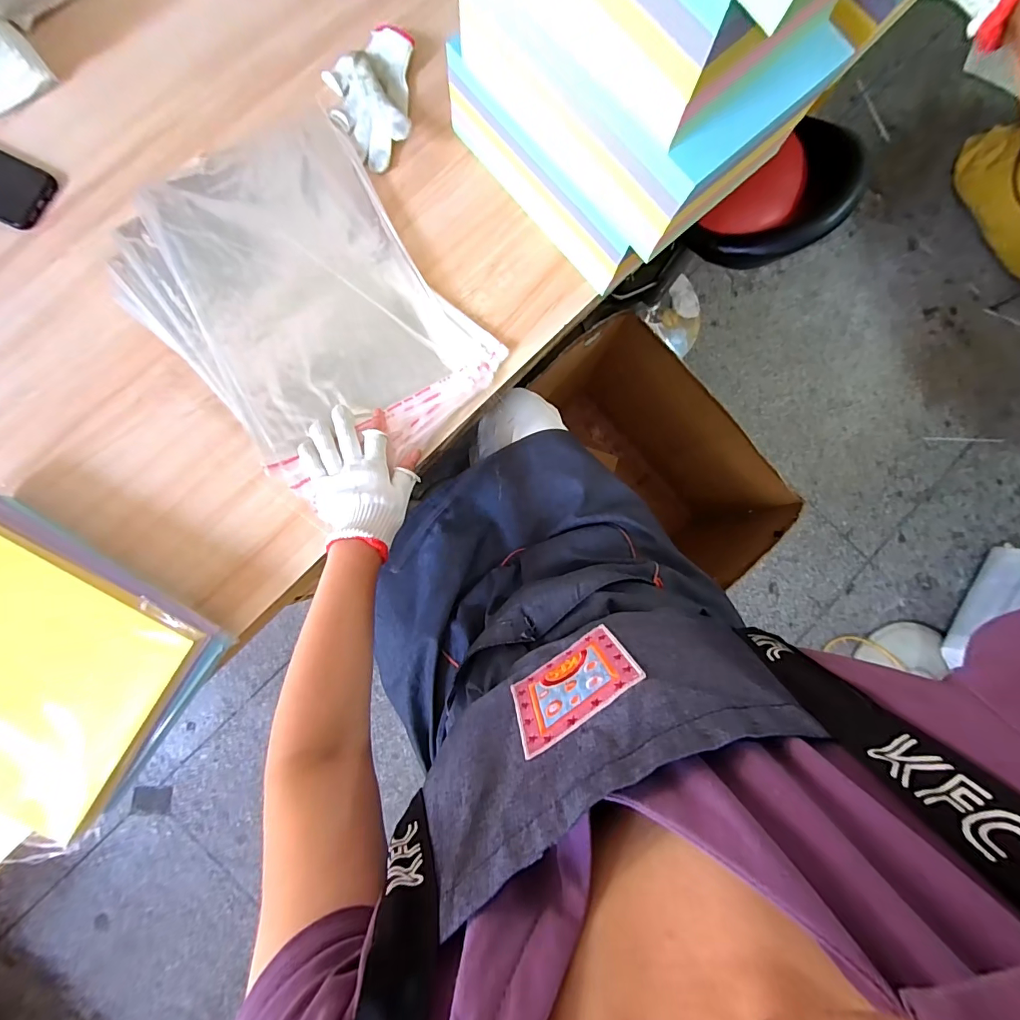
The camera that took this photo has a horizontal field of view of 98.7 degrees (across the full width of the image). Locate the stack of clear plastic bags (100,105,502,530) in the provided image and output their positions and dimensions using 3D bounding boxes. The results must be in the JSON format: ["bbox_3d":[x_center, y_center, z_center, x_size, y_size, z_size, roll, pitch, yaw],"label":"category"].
[{"bbox_3d":[-0.237,-0.237,0.517,0.300,0.022,0.405,-36,92,-4],"label":"stack of clear plastic bags"}]

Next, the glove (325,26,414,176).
[{"bbox_3d":[-0.174,-0.512,0.539,0.109,0.034,0.173,0,85,-4],"label":"glove"}]

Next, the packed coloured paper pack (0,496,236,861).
[{"bbox_3d":[-0.486,0.156,0.433,0.288,0.073,0.238,30,84,-1],"label":"packed coloured paper pack"}]

